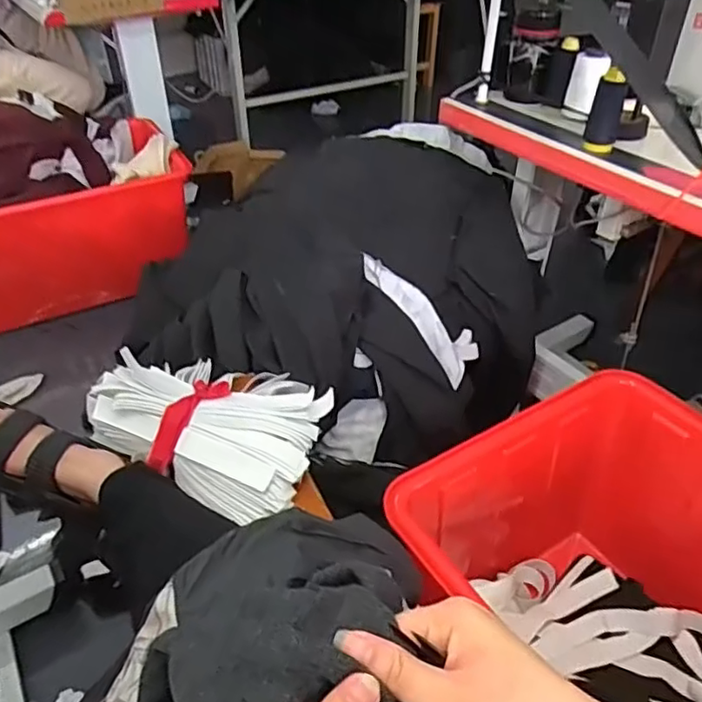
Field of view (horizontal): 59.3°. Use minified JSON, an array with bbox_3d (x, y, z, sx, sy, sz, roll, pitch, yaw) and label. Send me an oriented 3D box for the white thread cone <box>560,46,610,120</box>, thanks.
[{"bbox_3d":[0.386,-0.437,1.012,0.054,0.100,0.055,11,40,13],"label":"white thread cone"}]

